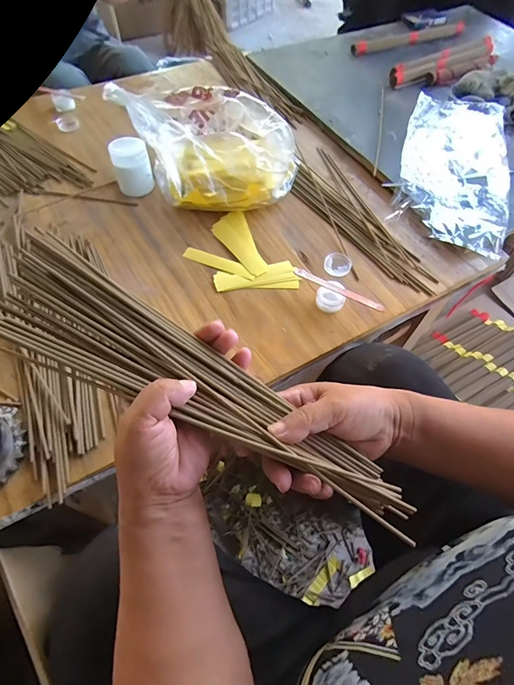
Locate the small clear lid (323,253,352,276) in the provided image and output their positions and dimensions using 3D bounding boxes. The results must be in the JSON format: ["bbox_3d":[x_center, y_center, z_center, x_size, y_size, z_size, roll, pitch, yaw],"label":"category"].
[{"bbox_3d":[0.115,-0.112,0.504,0.040,0.008,0.036,-37,67,-21],"label":"small clear lid"}]

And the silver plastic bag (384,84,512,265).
[{"bbox_3d":[0.334,-0.311,0.598,0.172,0.034,0.379,17,60,8],"label":"silver plastic bag"}]

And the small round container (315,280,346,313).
[{"bbox_3d":[0.096,-0.059,0.462,0.033,0.028,0.032,1,59,-2],"label":"small round container"}]

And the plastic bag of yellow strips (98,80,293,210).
[{"bbox_3d":[-0.076,-0.315,0.549,0.198,0.139,0.263,-35,67,-20],"label":"plastic bag of yellow strips"}]

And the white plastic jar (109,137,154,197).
[{"bbox_3d":[-0.193,-0.271,0.553,0.056,0.065,0.055,-16,62,-11],"label":"white plastic jar"}]

